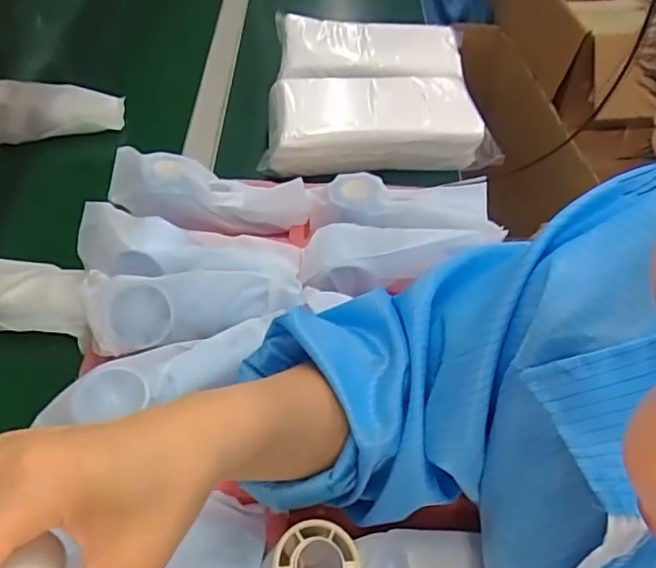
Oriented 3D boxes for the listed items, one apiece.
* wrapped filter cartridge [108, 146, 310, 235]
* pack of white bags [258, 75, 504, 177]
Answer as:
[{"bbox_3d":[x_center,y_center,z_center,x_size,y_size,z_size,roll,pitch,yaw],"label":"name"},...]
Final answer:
[{"bbox_3d":[-0.116,-0.089,0.598,0.191,0.055,0.067,10,48,-10],"label":"wrapped filter cartridge"},{"bbox_3d":[0.054,-0.189,0.722,0.253,0.072,0.130,-6,49,-5],"label":"pack of white bags"}]

